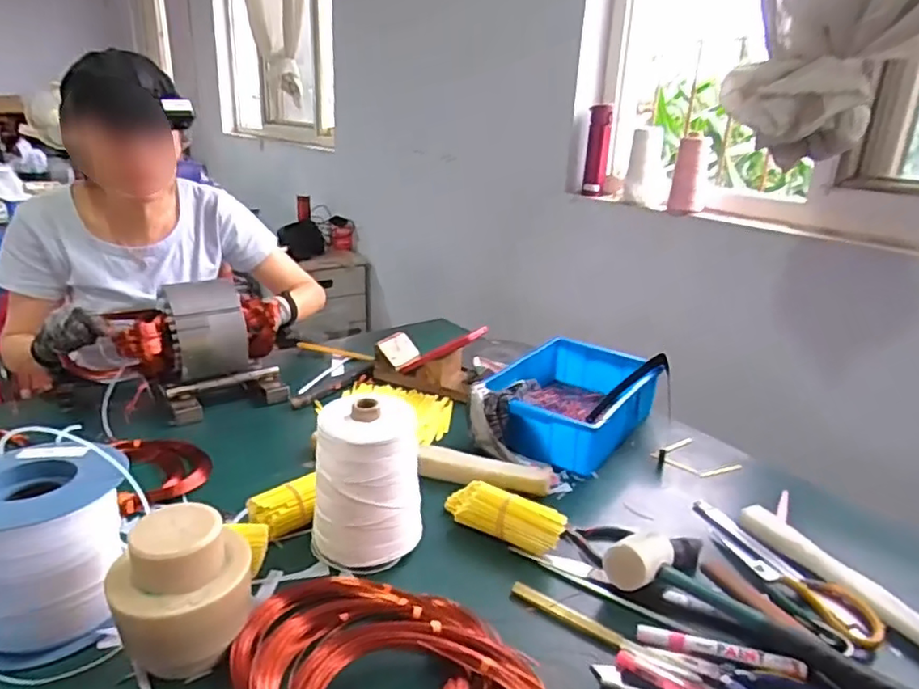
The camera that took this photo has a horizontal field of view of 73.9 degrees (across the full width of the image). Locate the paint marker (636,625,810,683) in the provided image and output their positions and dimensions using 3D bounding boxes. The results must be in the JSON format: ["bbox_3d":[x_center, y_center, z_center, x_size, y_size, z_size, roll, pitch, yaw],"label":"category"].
[{"bbox_3d":[0.236,0.280,0.557,0.141,0.019,0.018,8,21,13],"label":"paint marker"}]

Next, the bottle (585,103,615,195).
[{"bbox_3d":[0.367,-0.503,1.622,0.061,0.237,0.056,8,21,13],"label":"bottle"}]

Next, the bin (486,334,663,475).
[{"bbox_3d":[0.176,0.096,0.967,0.197,0.101,0.300,15,24,30],"label":"bin"}]

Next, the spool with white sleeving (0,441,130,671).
[{"bbox_3d":[-0.386,0.184,0.565,0.146,0.143,0.141,-14,26,-38],"label":"spool with white sleeving"}]

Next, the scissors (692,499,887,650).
[{"bbox_3d":[0.343,0.242,0.672,0.059,0.019,0.231,-7,22,-24],"label":"scissors"}]

